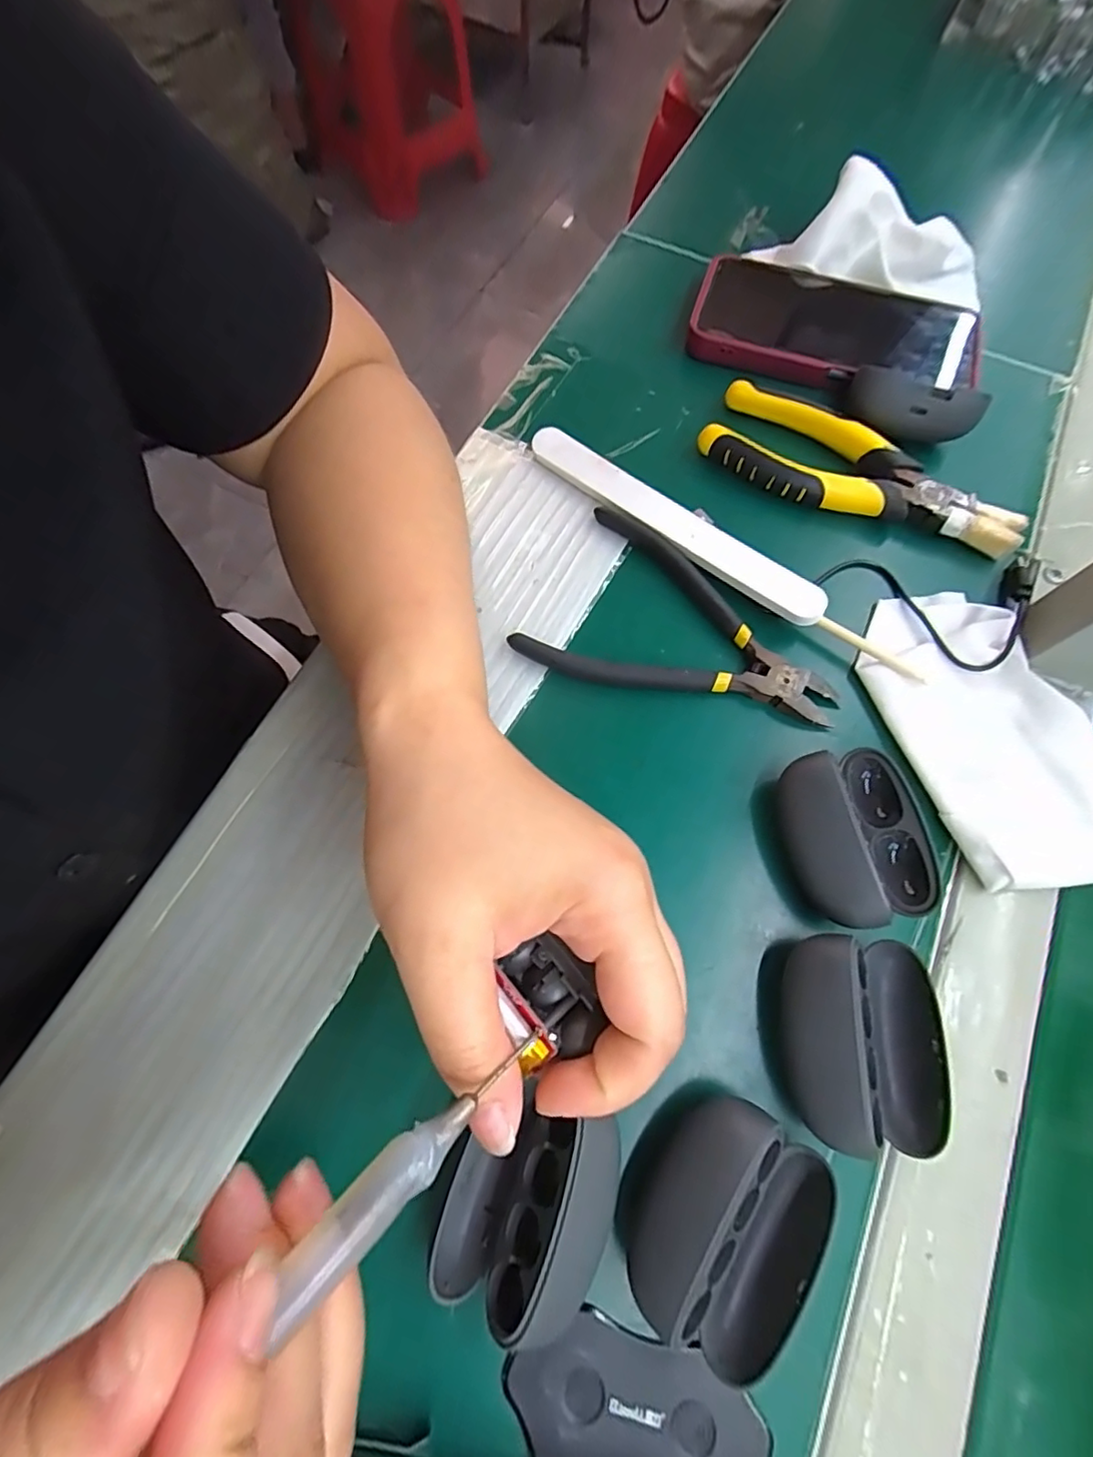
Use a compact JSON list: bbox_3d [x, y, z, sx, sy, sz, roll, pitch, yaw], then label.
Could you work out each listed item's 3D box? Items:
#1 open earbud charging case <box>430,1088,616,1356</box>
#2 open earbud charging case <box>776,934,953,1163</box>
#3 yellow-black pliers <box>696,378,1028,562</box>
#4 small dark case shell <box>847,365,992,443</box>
[{"bbox_3d":[-0.006,0.155,0.189,0.052,0.035,0.063,16,70,5],"label":"open earbud charging case"},{"bbox_3d":[0.113,0.113,0.212,0.056,0.027,0.067,4,69,1],"label":"open earbud charging case"},{"bbox_3d":[0.165,-0.134,0.311,0.165,0.018,0.054,30,71,10],"label":"yellow-black pliers"},{"bbox_3d":[0.199,-0.174,0.320,0.067,0.034,0.016,28,71,10],"label":"small dark case shell"}]

